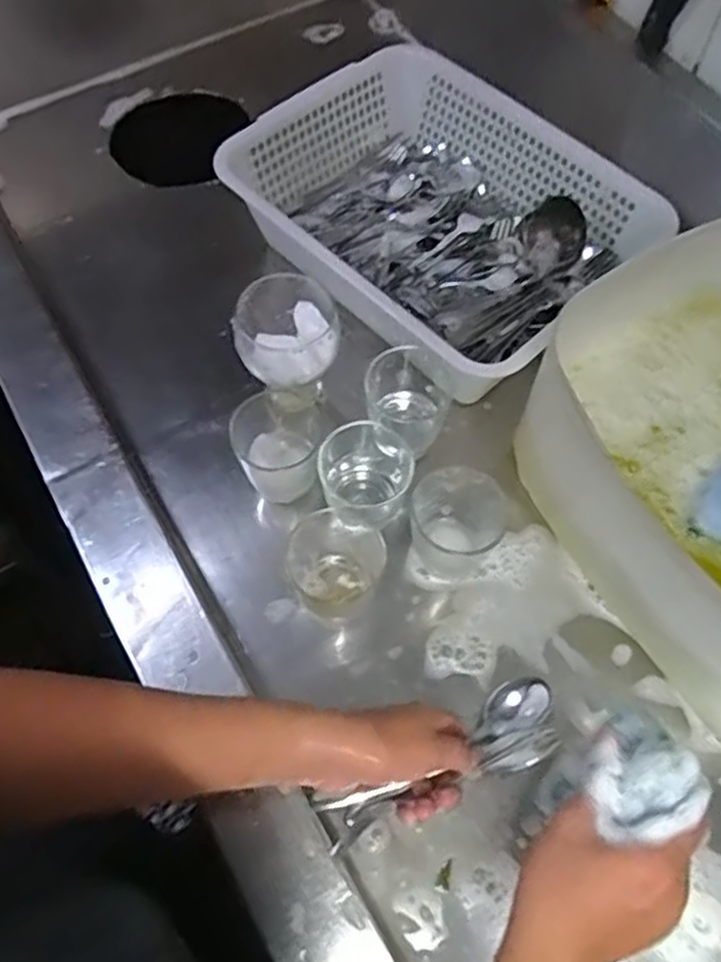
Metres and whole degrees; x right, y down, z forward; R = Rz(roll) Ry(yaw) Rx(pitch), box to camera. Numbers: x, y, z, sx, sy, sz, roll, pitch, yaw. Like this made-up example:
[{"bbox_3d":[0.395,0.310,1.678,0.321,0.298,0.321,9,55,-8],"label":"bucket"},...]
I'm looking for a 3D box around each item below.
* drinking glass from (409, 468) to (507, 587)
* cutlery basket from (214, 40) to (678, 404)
[{"bbox_3d":[0.080,0.040,0.613,0.077,0.082,0.084,0,63,0],"label":"drinking glass"},{"bbox_3d":[0.078,-0.267,0.729,0.293,0.102,0.355,-41,70,-18],"label":"cutlery basket"}]

